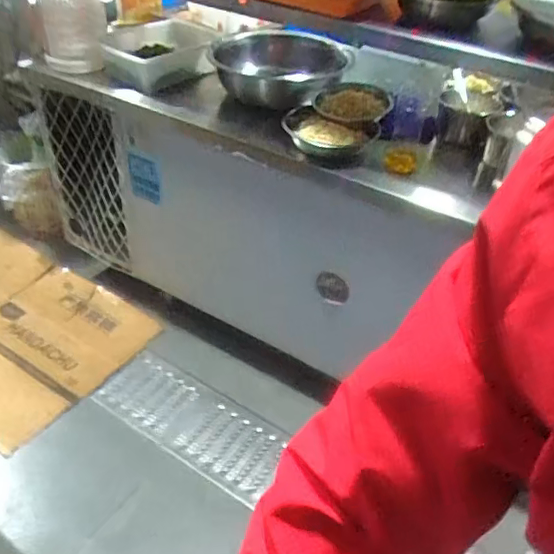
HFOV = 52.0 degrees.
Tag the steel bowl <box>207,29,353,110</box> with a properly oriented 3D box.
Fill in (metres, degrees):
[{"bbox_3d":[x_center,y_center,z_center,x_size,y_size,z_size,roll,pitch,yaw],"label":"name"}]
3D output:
[{"bbox_3d":[0.002,-0.570,1.527,0.354,0.128,0.379,2,39,-2],"label":"steel bowl"}]

